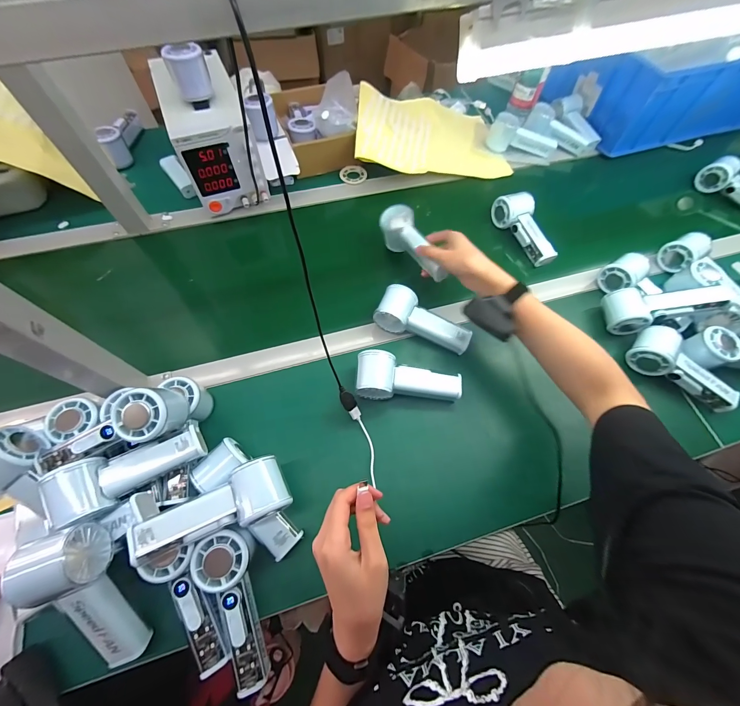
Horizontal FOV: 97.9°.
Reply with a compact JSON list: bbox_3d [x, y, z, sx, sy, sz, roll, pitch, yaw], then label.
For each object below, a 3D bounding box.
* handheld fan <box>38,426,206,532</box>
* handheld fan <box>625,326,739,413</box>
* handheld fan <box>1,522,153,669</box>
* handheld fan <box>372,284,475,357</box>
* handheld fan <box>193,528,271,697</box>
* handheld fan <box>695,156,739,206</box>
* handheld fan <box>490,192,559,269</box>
[{"bbox_3d":[-0.265,0.131,0.358,0.148,0.057,0.060,-27,68,-15],"label":"handheld fan"},{"bbox_3d":[0.470,0.031,0.485,0.152,0.059,0.056,42,69,16],"label":"handheld fan"},{"bbox_3d":[-0.276,0.246,0.310,0.068,0.060,0.152,-25,102,-14],"label":"handheld fan"},{"bbox_3d":[0.086,-0.050,0.505,0.148,0.042,0.058,25,65,10],"label":"handheld fan"},{"bbox_3d":[-0.144,0.267,0.346,0.056,0.052,0.151,-16,84,-10],"label":"handheld fan"},{"bbox_3d":[0.775,-0.346,0.675,0.039,0.065,0.152,-39,71,-19],"label":"handheld fan"},{"bbox_3d":[0.296,-0.235,0.611,0.050,0.053,0.153,-24,79,-14],"label":"handheld fan"}]

